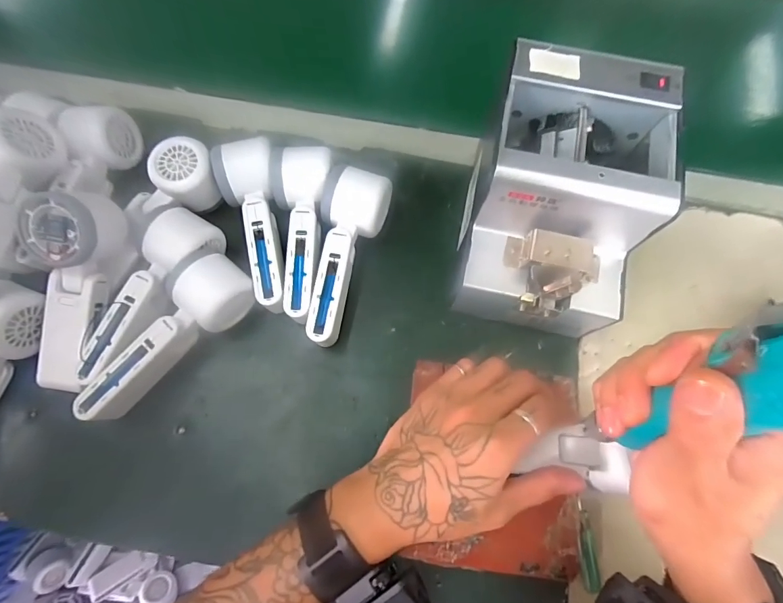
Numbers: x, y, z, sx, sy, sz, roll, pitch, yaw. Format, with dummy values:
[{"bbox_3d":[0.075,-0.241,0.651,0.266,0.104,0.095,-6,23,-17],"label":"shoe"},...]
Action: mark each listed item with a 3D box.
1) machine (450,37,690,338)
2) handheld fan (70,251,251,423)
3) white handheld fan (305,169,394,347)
[{"bbox_3d":[0.126,-0.073,0.339,0.131,0.146,0.177,11,72,3],"label":"machine"},{"bbox_3d":[-0.194,0.030,0.360,0.058,0.056,0.162,41,76,11],"label":"handheld fan"},{"bbox_3d":[-0.037,-0.039,0.374,0.057,0.056,0.155,5,72,1],"label":"white handheld fan"}]

